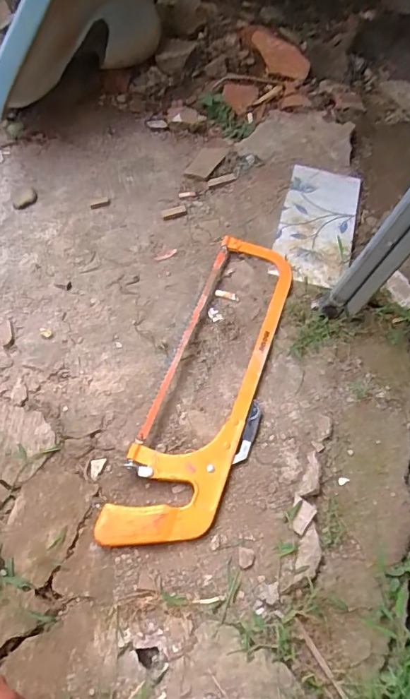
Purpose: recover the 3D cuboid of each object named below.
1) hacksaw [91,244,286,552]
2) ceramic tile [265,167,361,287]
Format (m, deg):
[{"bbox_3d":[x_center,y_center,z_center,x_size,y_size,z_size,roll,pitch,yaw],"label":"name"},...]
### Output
[{"bbox_3d":[0.009,0.031,0.595,0.117,0.022,0.442,14,59,13],"label":"hacksaw"},{"bbox_3d":[0.177,-0.203,0.738,0.113,0.008,0.251,11,59,11],"label":"ceramic tile"}]

